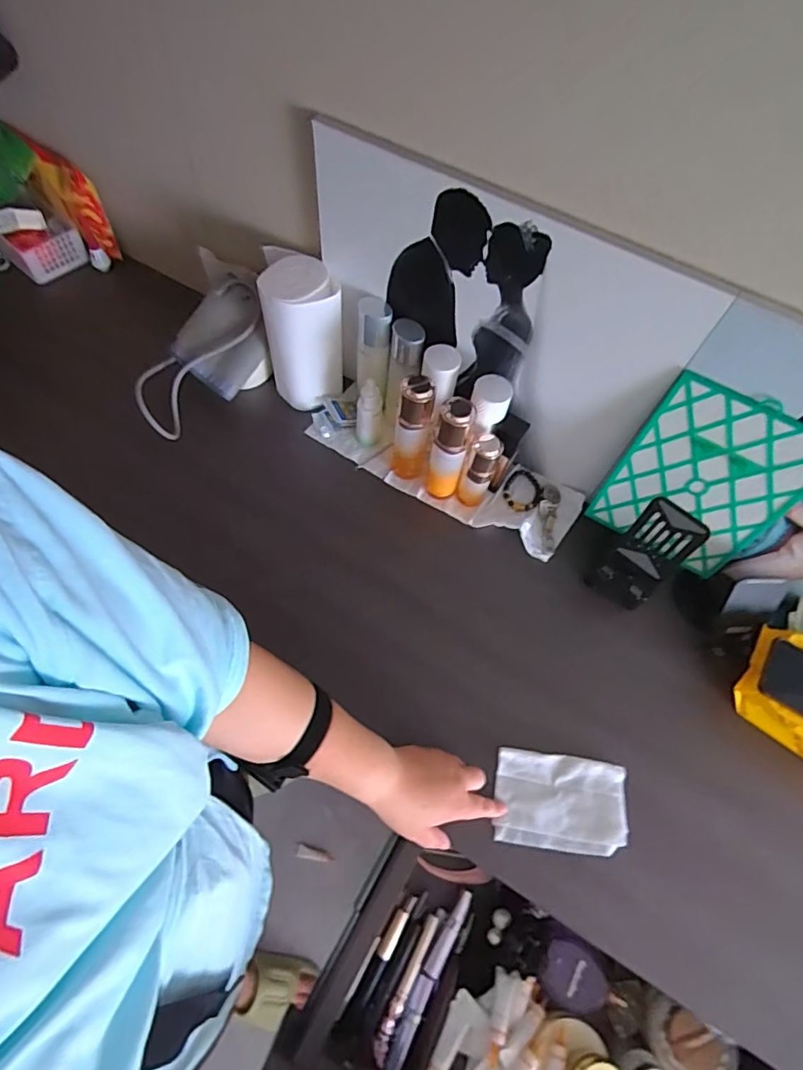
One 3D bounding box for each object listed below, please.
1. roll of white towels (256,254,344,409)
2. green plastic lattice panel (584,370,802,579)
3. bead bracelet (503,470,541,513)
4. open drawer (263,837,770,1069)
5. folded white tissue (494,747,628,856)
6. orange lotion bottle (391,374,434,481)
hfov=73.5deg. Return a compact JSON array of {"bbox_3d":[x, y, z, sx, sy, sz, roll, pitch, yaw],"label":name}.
[{"bbox_3d":[-0.132,-0.271,0.735,0.099,0.179,0.092,-7,63,-8],"label":"roll of white towels"},{"bbox_3d":[0.332,-0.054,0.598,0.169,0.219,0.010,29,52,11],"label":"green plastic lattice panel"},{"bbox_3d":[0.168,-0.061,0.751,0.051,0.009,0.063,29,64,11],"label":"bead bracelet"},{"bbox_3d":[0.148,0.494,0.540,0.424,0.099,0.306,31,64,12],"label":"open drawer"},{"bbox_3d":[0.170,0.285,0.574,0.137,0.010,0.089,8,62,0],"label":"folded white tissue"},{"bbox_3d":[0.013,-0.133,0.688,0.047,0.165,0.052,7,62,-1],"label":"orange lotion bottle"}]

